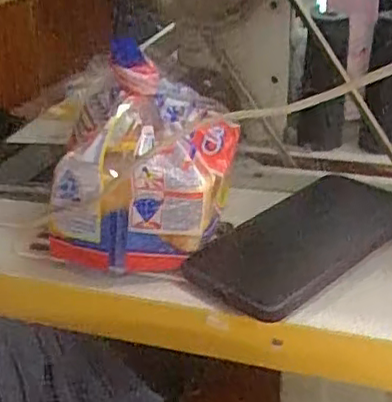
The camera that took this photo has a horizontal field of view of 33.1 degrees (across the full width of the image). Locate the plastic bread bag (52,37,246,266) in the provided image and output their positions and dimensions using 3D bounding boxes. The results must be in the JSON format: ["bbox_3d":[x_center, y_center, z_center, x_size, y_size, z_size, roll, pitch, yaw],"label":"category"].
[{"bbox_3d":[-0.035,-0.030,0.432,0.114,0.110,0.104,3,29,9],"label":"plastic bread bag"}]

